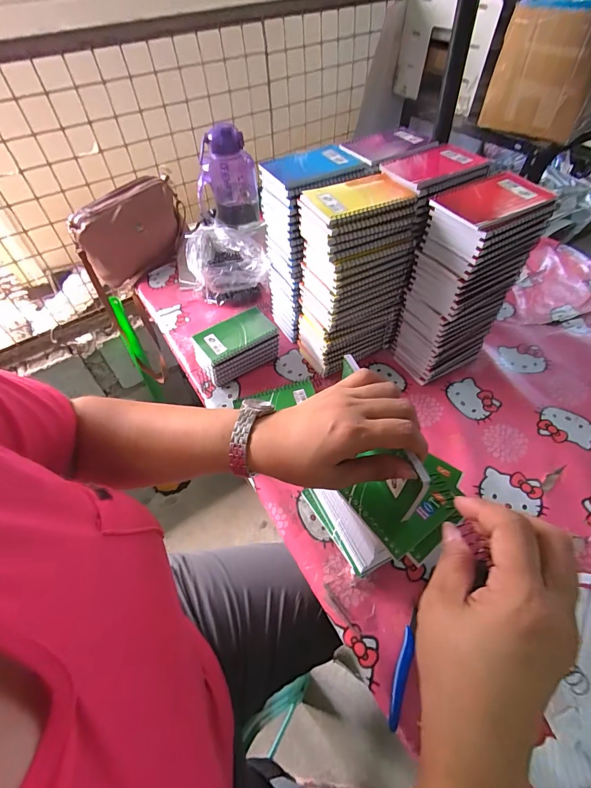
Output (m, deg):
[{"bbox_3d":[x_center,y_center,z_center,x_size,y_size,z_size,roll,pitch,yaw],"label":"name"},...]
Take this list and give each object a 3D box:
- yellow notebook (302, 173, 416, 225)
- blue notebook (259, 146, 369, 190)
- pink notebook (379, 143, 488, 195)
[{"bbox_3d":[0.080,-0.264,0.480,0.128,0.014,0.086,-21,54,-13],"label":"yellow notebook"},{"bbox_3d":[0.029,-0.334,0.529,0.137,0.015,0.085,-18,53,-11],"label":"blue notebook"},{"bbox_3d":[0.192,-0.323,0.514,0.132,0.017,0.099,-24,54,-15],"label":"pink notebook"}]

